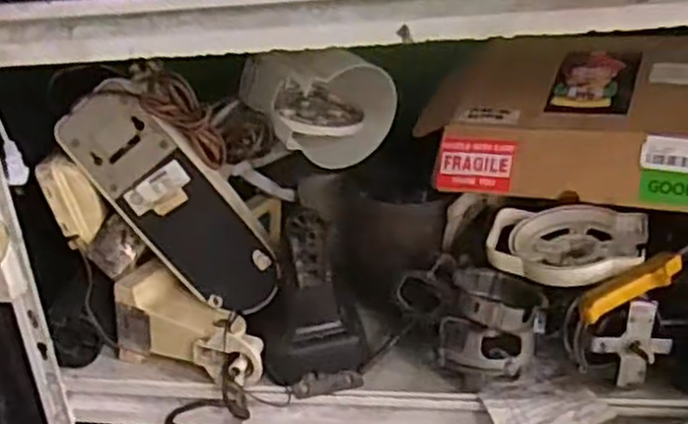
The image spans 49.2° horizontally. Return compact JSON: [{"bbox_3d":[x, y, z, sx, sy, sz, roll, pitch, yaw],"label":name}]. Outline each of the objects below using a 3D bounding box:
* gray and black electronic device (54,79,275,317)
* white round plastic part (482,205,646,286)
[{"bbox_3d":[-0.167,-0.009,0.752,0.092,0.261,0.032,-36,12,22],"label":"gray and black electronic device"},{"bbox_3d":[0.219,0.033,0.747,0.148,0.037,0.103,4,24,23],"label":"white round plastic part"}]

